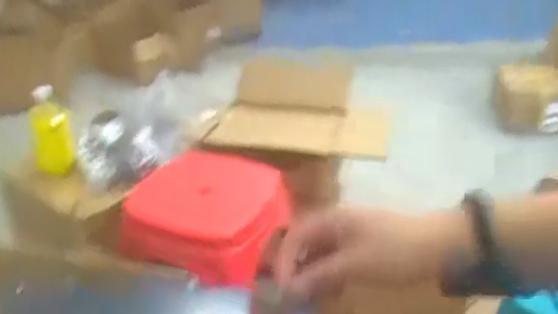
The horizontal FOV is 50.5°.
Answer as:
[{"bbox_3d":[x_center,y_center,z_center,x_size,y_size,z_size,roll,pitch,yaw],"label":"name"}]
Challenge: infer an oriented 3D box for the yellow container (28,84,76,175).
[{"bbox_3d":[-0.504,-0.055,1.309,0.085,0.175,0.055,-14,32,-22],"label":"yellow container"}]

